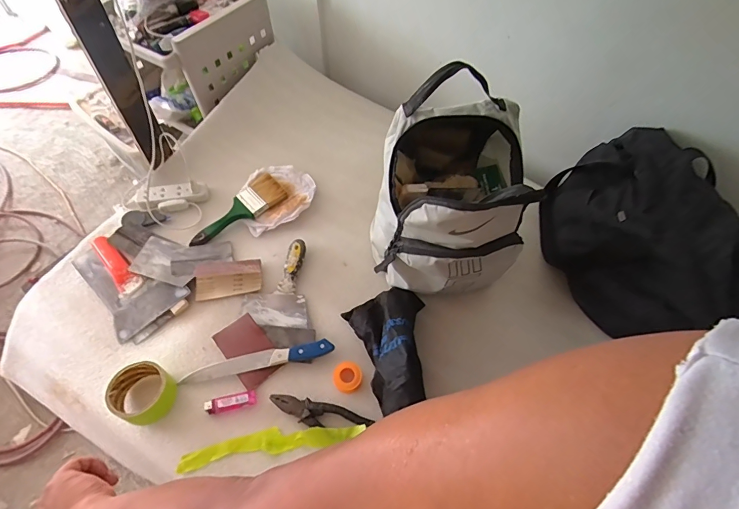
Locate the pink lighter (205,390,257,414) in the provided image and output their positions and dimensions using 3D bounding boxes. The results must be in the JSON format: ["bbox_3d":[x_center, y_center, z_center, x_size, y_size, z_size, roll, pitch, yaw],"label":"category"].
[{"bbox_3d":[-0.225,0.239,0.642,0.079,0.008,0.024,-13,58,-8],"label":"pink lighter"}]

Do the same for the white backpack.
[{"bbox_3d":[0.121,-0.070,0.638,0.214,0.341,0.247,-10,57,-6],"label":"white backpack"}]

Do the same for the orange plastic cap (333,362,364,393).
[{"bbox_3d":[-0.036,0.206,0.663,0.047,0.022,0.045,0,57,0],"label":"orange plastic cap"}]

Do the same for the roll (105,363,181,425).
[{"bbox_3d":[-0.363,0.222,0.635,0.086,0.048,0.085,0,57,0],"label":"roll"}]

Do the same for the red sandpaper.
[{"bbox_3d":[-0.214,0.168,0.697,0.075,0.009,0.120,-37,72,-19],"label":"red sandpaper"}]

